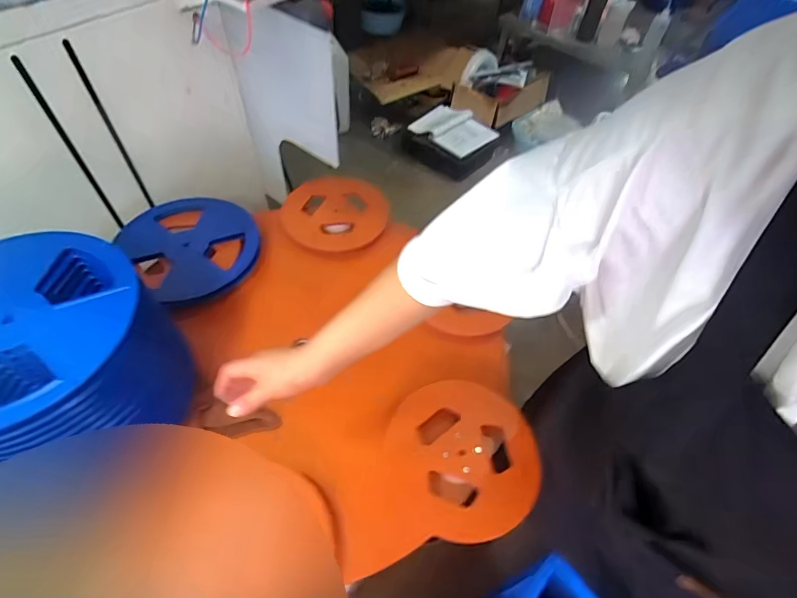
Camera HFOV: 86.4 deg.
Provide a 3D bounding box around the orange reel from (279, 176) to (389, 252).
[{"bbox_3d":[-0.164,-0.227,1.124,0.285,0.048,0.270,4,53,-1],"label":"orange reel"}]

